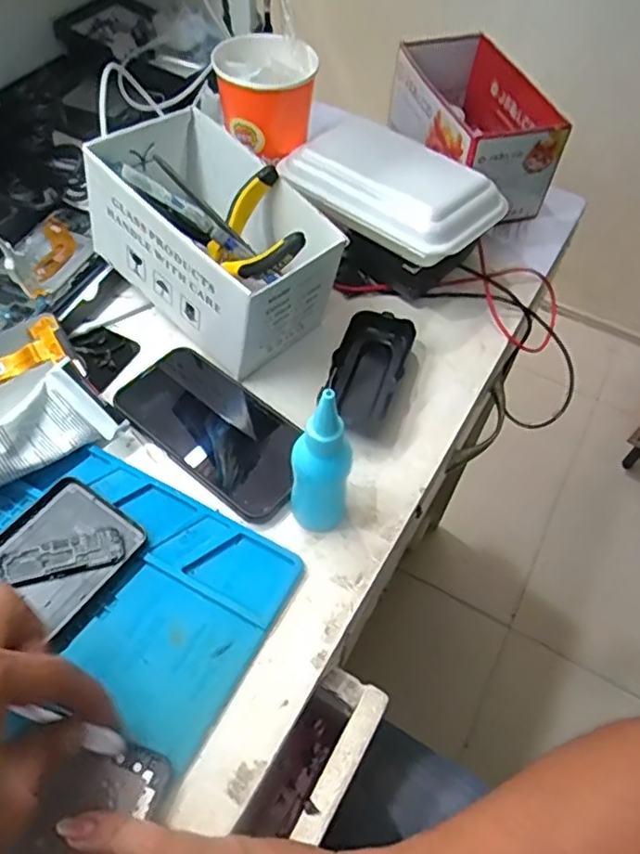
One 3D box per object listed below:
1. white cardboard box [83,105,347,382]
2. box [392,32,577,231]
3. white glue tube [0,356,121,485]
[{"bbox_3d":[-0.081,-0.141,0.481,0.182,0.098,0.104,40,61,20],"label":"white cardboard box"},{"bbox_3d":[0.142,-0.299,0.610,0.100,0.086,0.202,-11,58,-12],"label":"box"},{"bbox_3d":[-0.203,0.009,0.409,0.132,0.045,0.048,-27,62,-21],"label":"white glue tube"}]

